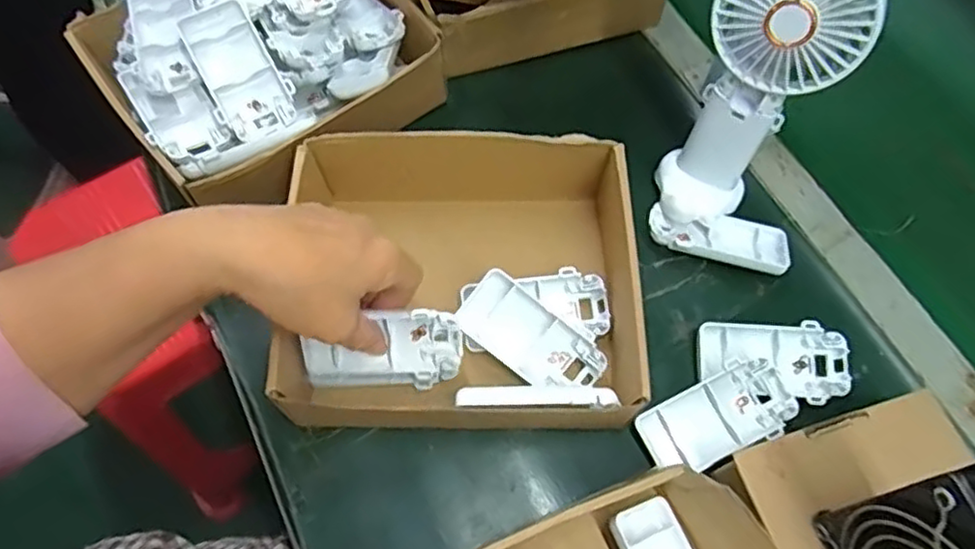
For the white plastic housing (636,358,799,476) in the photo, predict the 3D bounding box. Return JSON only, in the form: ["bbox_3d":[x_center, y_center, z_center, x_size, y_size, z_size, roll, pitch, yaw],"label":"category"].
[{"bbox_3d":[0.144,0.089,0.415,0.095,0.017,0.048,-27,67,-12],"label":"white plastic housing"}]

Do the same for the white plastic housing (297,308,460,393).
[{"bbox_3d":[-0.057,0.043,0.412,0.087,0.059,0.022,-2,35,5],"label":"white plastic housing"}]

